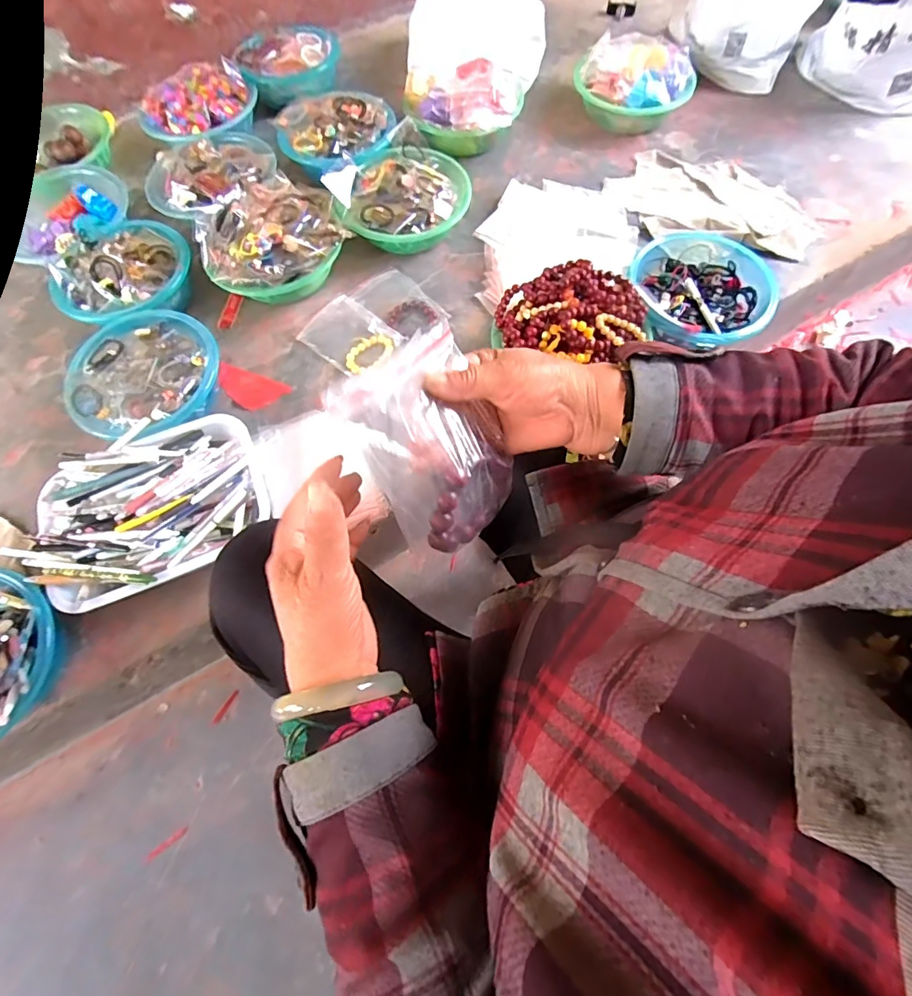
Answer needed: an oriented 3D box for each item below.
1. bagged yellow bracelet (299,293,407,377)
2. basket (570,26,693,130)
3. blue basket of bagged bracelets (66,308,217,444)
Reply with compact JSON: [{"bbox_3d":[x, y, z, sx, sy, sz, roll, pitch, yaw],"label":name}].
[{"bbox_3d":[-0.173,-0.270,0.795,0.153,0.019,0.112,36,73,15],"label":"bagged yellow bracelet"},{"bbox_3d":[0.362,-0.849,0.964,0.234,0.110,0.213,11,69,7],"label":"basket"},{"bbox_3d":[-0.480,-0.180,0.736,0.201,0.082,0.213,-1,68,2],"label":"blue basket of bagged bracelets"}]

